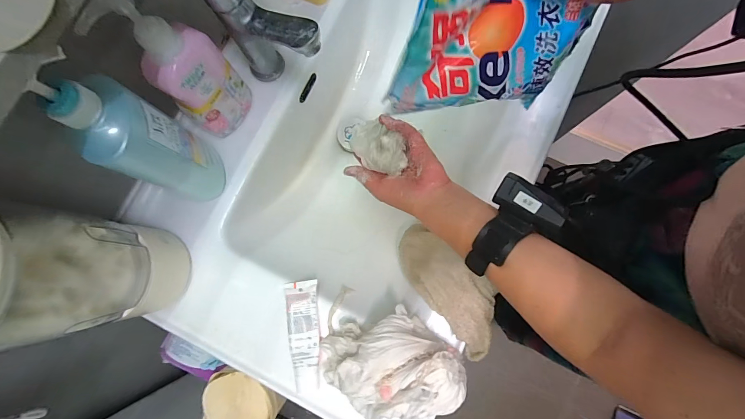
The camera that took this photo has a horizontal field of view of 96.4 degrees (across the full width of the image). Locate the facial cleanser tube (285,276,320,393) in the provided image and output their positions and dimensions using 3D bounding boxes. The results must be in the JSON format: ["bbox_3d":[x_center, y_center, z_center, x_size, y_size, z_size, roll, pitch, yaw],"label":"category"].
[{"bbox_3d":[-0.091,0.158,0.439,0.042,0.031,0.122,-6,80,-1],"label":"facial cleanser tube"}]

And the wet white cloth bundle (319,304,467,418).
[{"bbox_3d":[0.022,0.187,0.392,0.164,0.067,0.120,-19,80,-3],"label":"wet white cloth bundle"}]

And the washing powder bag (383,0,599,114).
[{"bbox_3d":[0.097,-0.146,0.297,0.161,0.147,0.045,-6,65,-14],"label":"washing powder bag"}]

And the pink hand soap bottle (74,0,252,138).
[{"bbox_3d":[-0.215,-0.164,0.391,0.095,0.207,0.058,-42,82,-7],"label":"pink hand soap bottle"}]

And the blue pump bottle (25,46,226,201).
[{"bbox_3d":[-0.243,-0.072,0.370,0.077,0.222,0.071,40,83,7],"label":"blue pump bottle"}]

